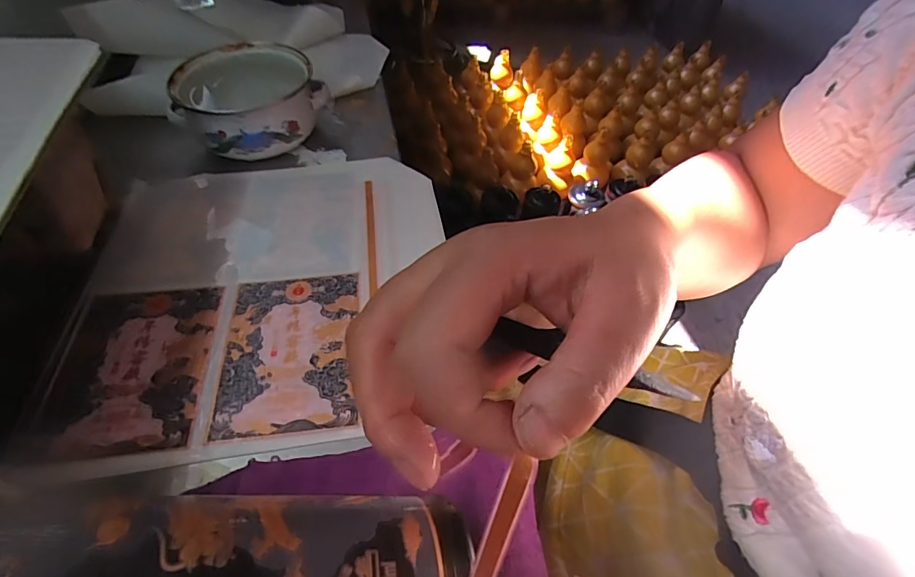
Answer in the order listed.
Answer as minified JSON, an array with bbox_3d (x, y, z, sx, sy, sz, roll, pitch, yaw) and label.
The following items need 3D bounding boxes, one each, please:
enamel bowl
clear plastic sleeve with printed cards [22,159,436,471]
[{"bbox_3d":[-0.218,-0.196,0.493,0.150,0.066,0.129,-20,54,-19],"label":"enamel bowl"},{"bbox_3d":[-0.153,-0.008,0.384,0.274,0.008,0.300,-5,52,-7],"label":"clear plastic sleeve with printed cards"}]

